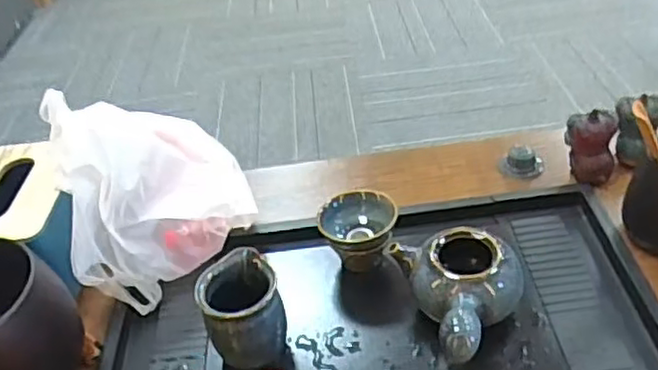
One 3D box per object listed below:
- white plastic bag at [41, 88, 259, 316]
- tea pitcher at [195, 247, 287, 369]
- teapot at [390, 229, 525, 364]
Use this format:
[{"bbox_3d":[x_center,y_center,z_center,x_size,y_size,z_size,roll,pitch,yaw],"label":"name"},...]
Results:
[{"bbox_3d":[-0.165,0.001,0.650,0.162,0.150,0.148,-16,39,-10],"label":"white plastic bag"},{"bbox_3d":[-0.072,0.102,0.558,0.065,0.074,0.072,-14,39,-8],"label":"tea pitcher"},{"bbox_3d":[0.119,0.098,0.560,0.094,0.070,0.130,-14,39,-8],"label":"teapot"}]

